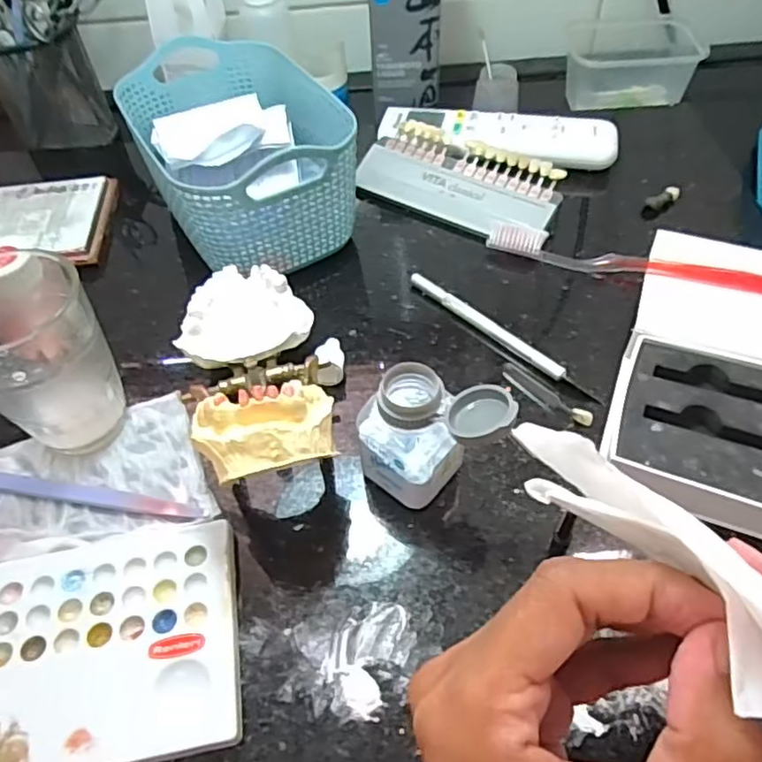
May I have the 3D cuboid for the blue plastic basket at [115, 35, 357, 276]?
[{"bbox_3d":[-0.093,-0.148,0.428,0.116,0.093,0.178,-28,56,-17],"label":"blue plastic basket"}]

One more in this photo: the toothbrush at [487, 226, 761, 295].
[{"bbox_3d":[0.163,-0.077,0.395,0.189,0.020,0.014,14,55,13],"label":"toothbrush"}]

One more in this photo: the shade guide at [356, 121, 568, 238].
[{"bbox_3d":[0.062,-0.140,0.451,0.129,0.019,0.067,26,75,21],"label":"shade guide"}]

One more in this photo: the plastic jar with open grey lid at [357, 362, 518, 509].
[{"bbox_3d":[0.023,0.027,0.289,0.065,0.070,0.035,-1,52,3],"label":"plastic jar with open grey lid"}]

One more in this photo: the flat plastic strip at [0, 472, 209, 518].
[{"bbox_3d":[-0.153,0.056,0.318,0.136,0.007,0.011,7,53,9],"label":"flat plastic strip"}]

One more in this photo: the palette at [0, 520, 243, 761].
[{"bbox_3d":[-0.138,0.116,0.268,0.152,0.014,0.097,-10,53,-5],"label":"palette"}]

